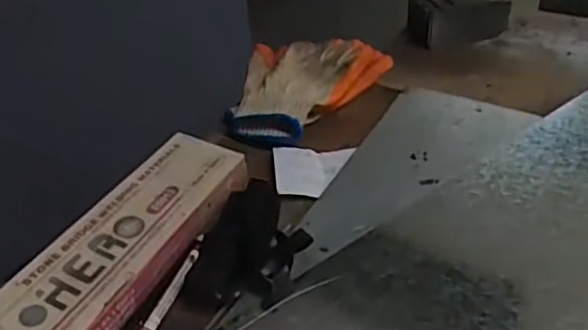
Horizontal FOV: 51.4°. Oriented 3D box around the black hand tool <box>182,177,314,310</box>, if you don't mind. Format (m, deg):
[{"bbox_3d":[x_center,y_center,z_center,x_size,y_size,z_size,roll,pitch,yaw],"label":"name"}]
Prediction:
[{"bbox_3d":[-0.035,0.067,0.533,0.089,0.028,0.130,4,37,12],"label":"black hand tool"}]

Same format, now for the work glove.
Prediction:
[{"bbox_3d":[0.017,-0.083,0.713,0.166,0.044,0.195,5,37,14],"label":"work glove"}]

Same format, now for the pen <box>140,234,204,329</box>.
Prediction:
[{"bbox_3d":[-0.106,0.113,0.501,0.016,0.011,0.148,10,39,19],"label":"pen"}]

